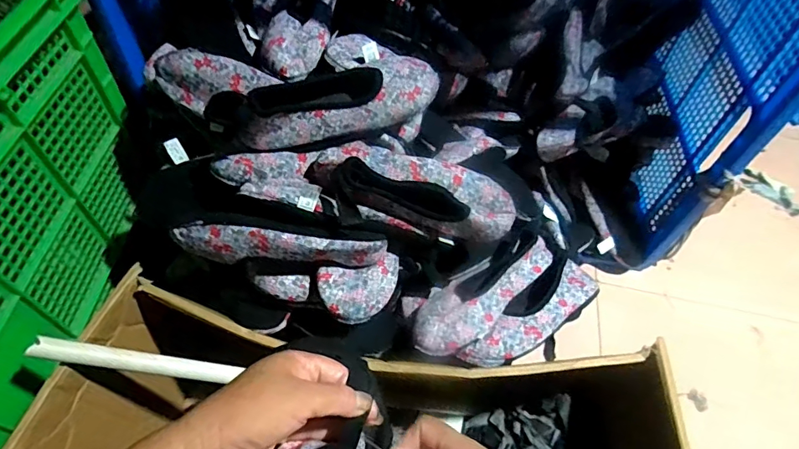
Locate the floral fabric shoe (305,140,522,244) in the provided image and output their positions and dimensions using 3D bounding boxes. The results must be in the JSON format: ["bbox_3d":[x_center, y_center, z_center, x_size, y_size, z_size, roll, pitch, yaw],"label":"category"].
[{"bbox_3d":[0.023,-0.042,0.609,0.260,0.071,0.097,17,55,-9],"label":"floral fabric shoe"}]

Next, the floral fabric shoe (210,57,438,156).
[{"bbox_3d":[-0.083,-0.151,0.609,0.277,0.069,0.077,-16,58,-15],"label":"floral fabric shoe"}]

